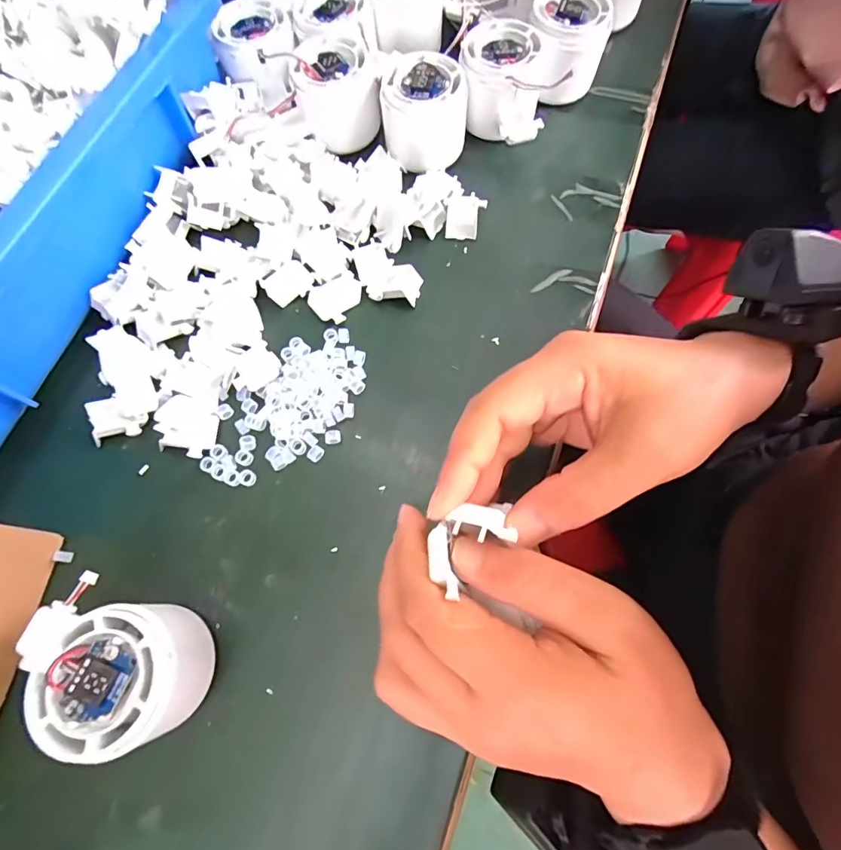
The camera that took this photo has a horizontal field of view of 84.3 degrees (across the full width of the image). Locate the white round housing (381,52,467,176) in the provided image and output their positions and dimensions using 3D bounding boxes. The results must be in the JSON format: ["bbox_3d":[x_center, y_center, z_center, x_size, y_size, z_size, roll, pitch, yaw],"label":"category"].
[{"bbox_3d":[0.002,-0.217,0.323,0.057,0.041,0.057,1,72,-1],"label":"white round housing"}]

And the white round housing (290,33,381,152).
[{"bbox_3d":[-0.060,-0.241,0.337,0.059,0.046,0.059,-4,72,-2],"label":"white round housing"}]

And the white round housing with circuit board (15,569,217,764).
[{"bbox_3d":[-0.130,0.113,0.212,0.065,0.051,0.054,34,75,9],"label":"white round housing with circuit board"}]

